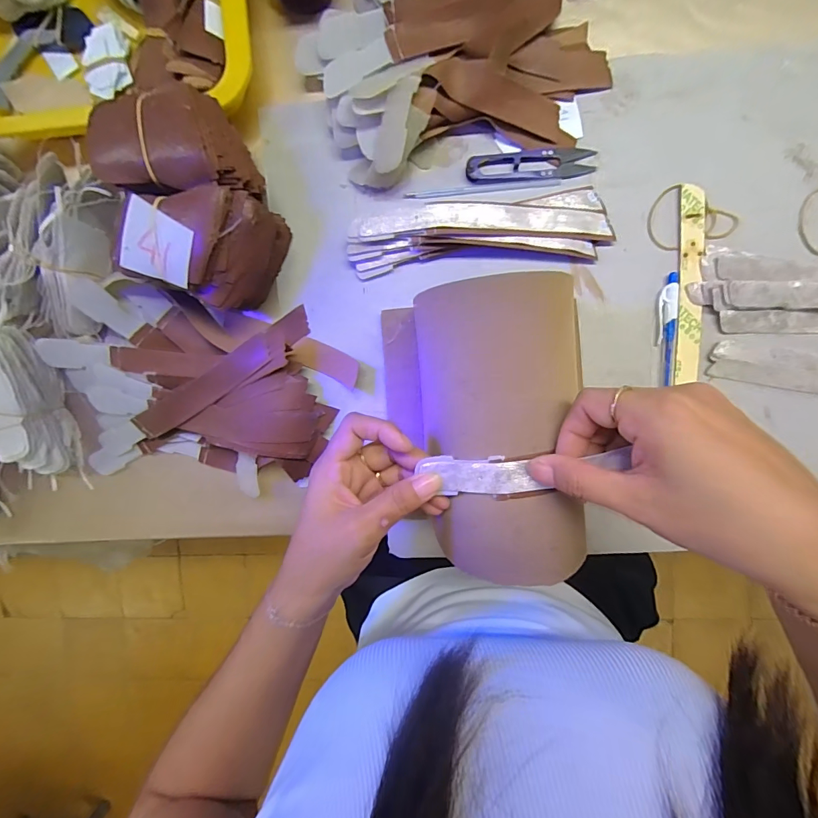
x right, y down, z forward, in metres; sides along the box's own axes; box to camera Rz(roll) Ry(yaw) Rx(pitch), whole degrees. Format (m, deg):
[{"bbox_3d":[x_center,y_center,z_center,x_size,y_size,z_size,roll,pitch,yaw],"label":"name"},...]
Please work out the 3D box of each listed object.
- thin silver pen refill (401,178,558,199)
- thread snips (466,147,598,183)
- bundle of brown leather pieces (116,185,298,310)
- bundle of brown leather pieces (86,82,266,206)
[{"bbox_3d":[0.060,-0.180,0.334,0.124,0.004,0.007,-2,96,5],"label":"thin silver pen refill"},{"bbox_3d":[0.097,-0.197,0.328,0.099,0.007,0.022,-1,96,5],"label":"thread snips"},{"bbox_3d":[-0.155,-0.128,0.318,0.088,0.085,0.085,23,97,2],"label":"bundle of brown leather pieces"},{"bbox_3d":[-0.168,-0.191,0.314,0.106,0.083,0.068,-2,97,4],"label":"bundle of brown leather pieces"}]

